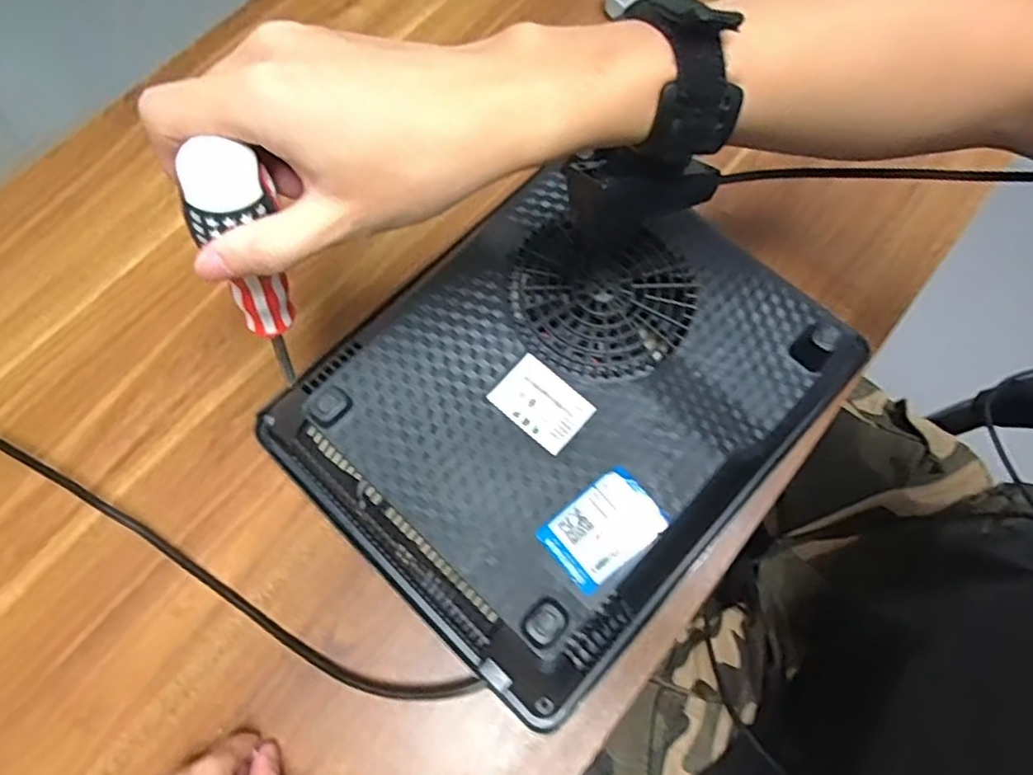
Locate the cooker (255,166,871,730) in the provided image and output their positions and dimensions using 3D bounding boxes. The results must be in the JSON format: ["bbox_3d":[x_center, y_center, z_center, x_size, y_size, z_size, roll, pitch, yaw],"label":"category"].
[{"bbox_3d":[0.037,0.000,0.414,0.255,0.046,0.330,43,78,12],"label":"cooker"}]

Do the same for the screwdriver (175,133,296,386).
[{"bbox_3d":[-0.117,-0.047,0.292,0.024,0.144,0.031,38,64,11],"label":"screwdriver"}]

